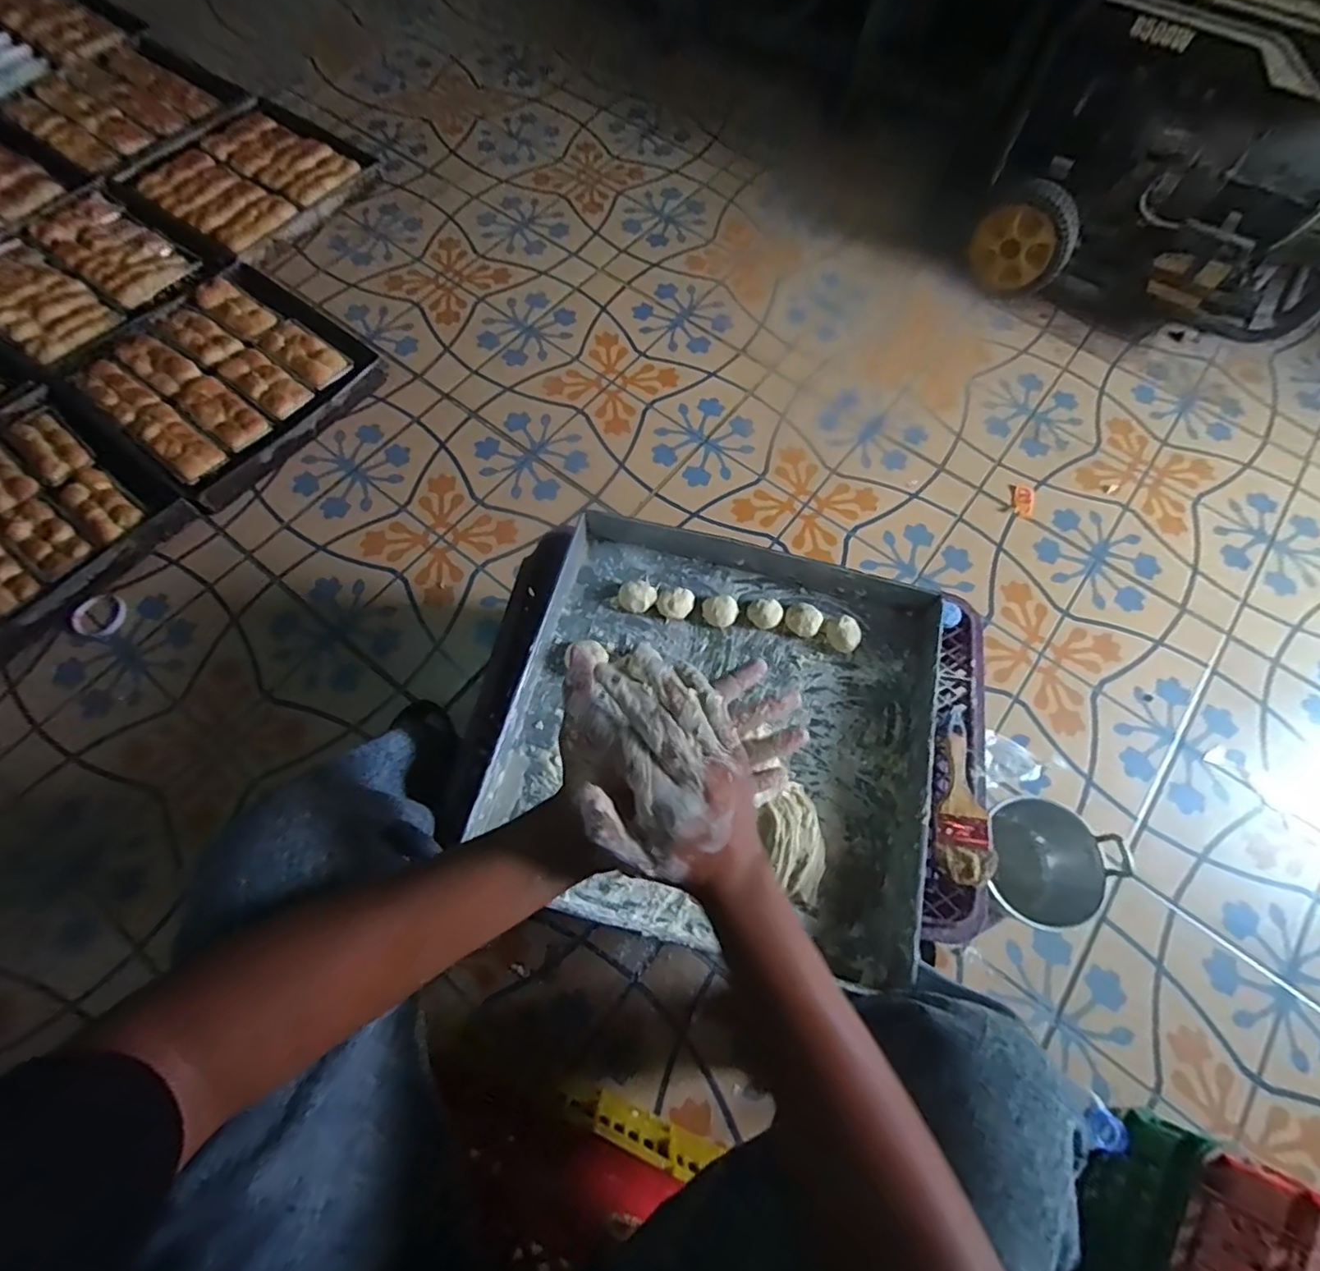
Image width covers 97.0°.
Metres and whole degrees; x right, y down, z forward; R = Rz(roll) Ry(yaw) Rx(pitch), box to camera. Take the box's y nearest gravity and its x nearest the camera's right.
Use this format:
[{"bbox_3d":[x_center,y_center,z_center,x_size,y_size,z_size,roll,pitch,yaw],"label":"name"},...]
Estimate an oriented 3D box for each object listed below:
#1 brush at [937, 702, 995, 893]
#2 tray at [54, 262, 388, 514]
[{"bbox_3d":[0.339,0.172,0.645,0.054,0.015,0.190,12,68,5],"label":"brush"},{"bbox_3d":[-0.873,-0.526,1.162,0.467,0.057,0.446,37,70,11],"label":"tray"}]

